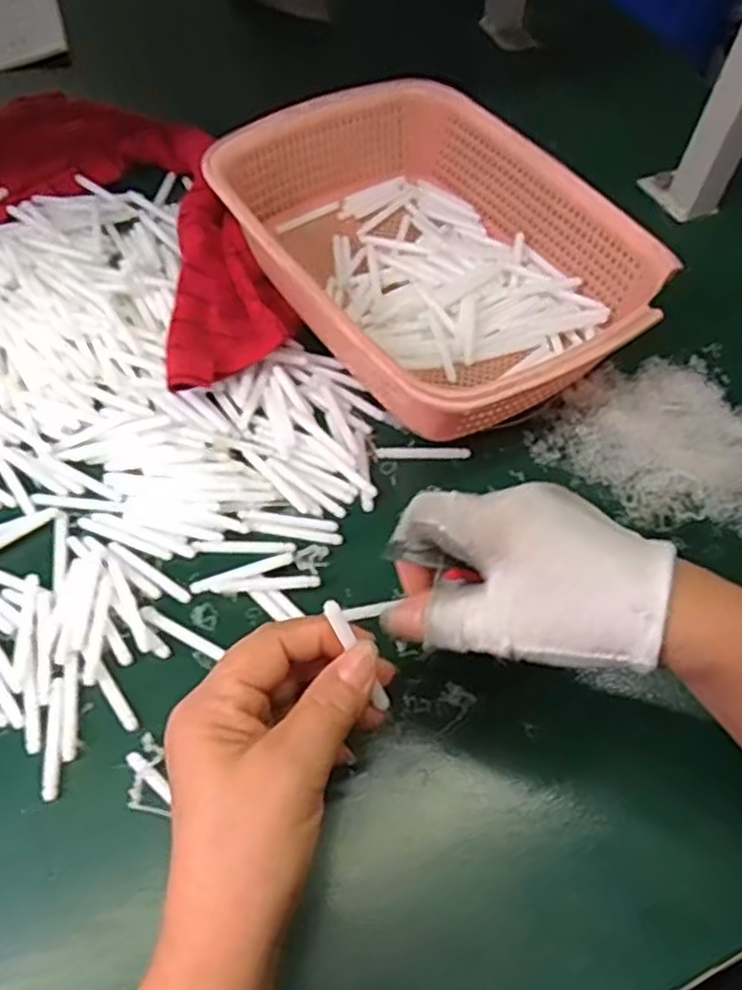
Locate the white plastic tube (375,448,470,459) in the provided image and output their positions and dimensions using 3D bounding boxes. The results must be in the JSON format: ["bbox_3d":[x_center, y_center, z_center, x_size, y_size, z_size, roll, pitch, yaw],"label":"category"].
[{"bbox_3d":[0.035,-0.027,0.466,0.059,0.004,0.007,0,60,-3],"label":"white plastic tube"}]

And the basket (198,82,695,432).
[{"bbox_3d":[0.041,-0.167,0.506,0.214,0.071,0.284,-30,65,-19],"label":"basket"}]

